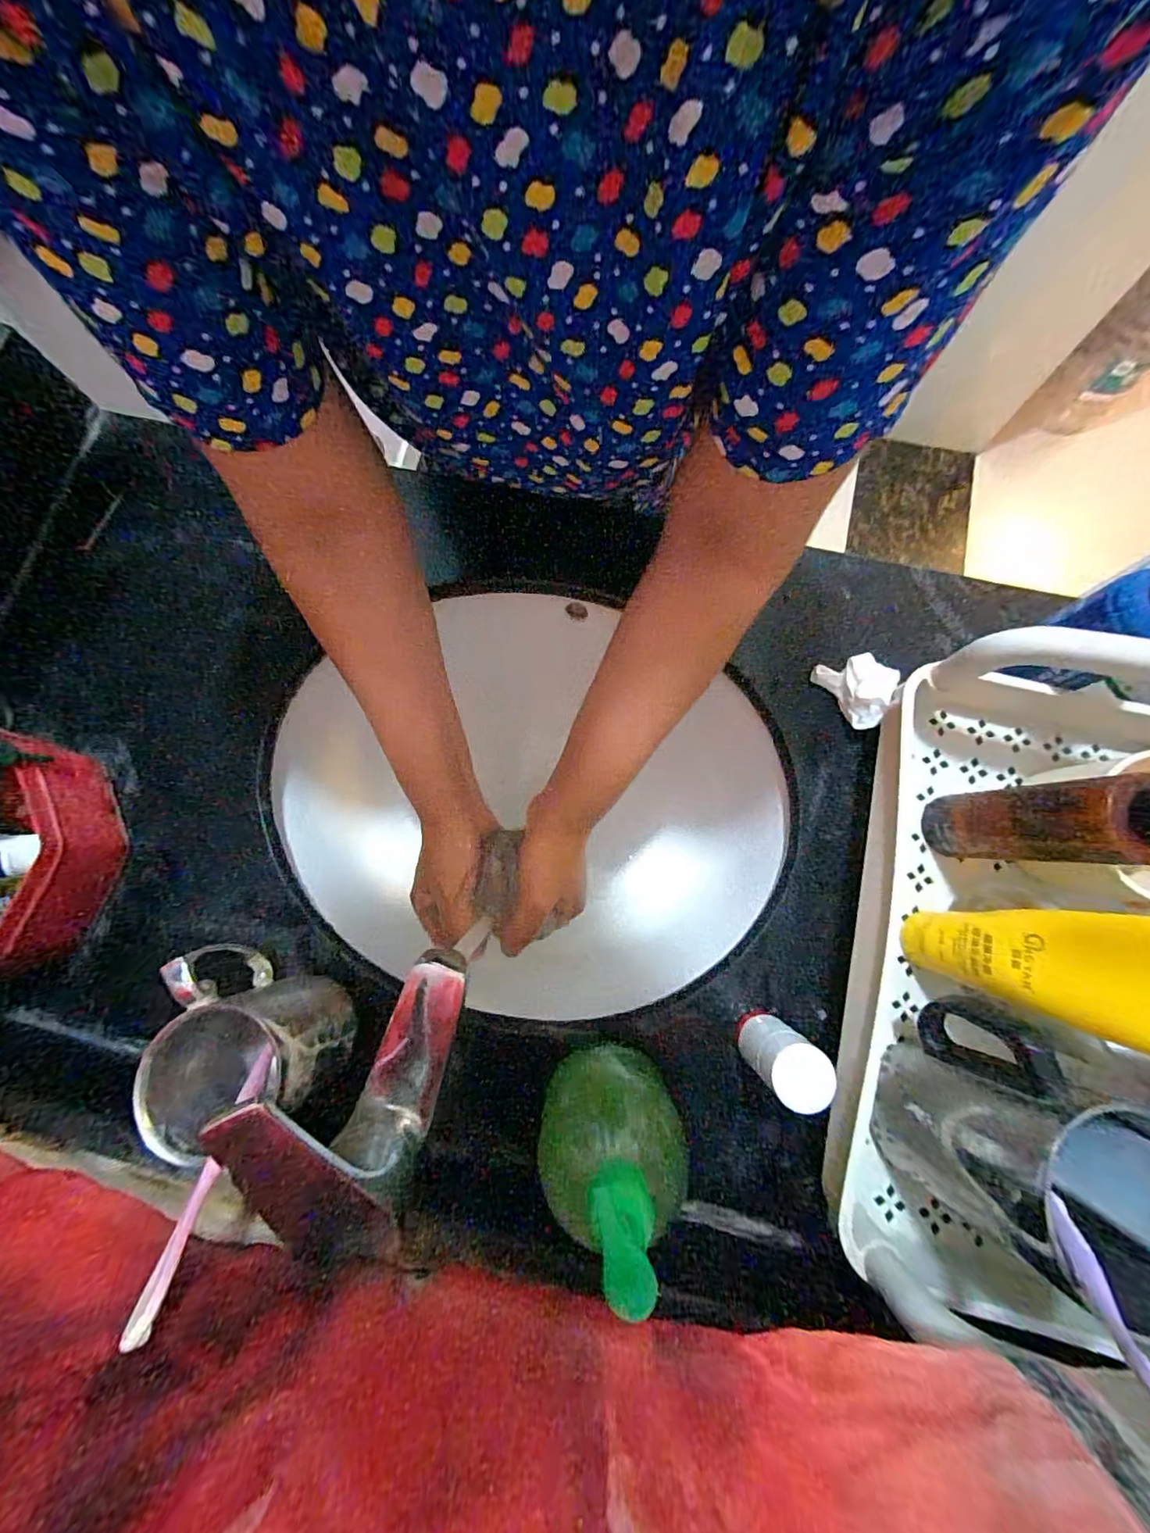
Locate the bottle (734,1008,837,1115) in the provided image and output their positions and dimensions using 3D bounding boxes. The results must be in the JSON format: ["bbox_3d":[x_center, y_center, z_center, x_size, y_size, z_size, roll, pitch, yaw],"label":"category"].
[{"bbox_3d":[0.129,0.181,0.323,0.035,0.071,0.035,0,76,1],"label":"bottle"}]

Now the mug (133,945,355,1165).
[{"bbox_3d":[-0.192,0.163,0.319,0.081,0.087,0.103,-5,76,0],"label":"mug"}]

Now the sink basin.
[{"bbox_3d":[-0.032,0.050,0.494,0.393,0.131,0.381,0,76,1],"label":"sink basin"}]

